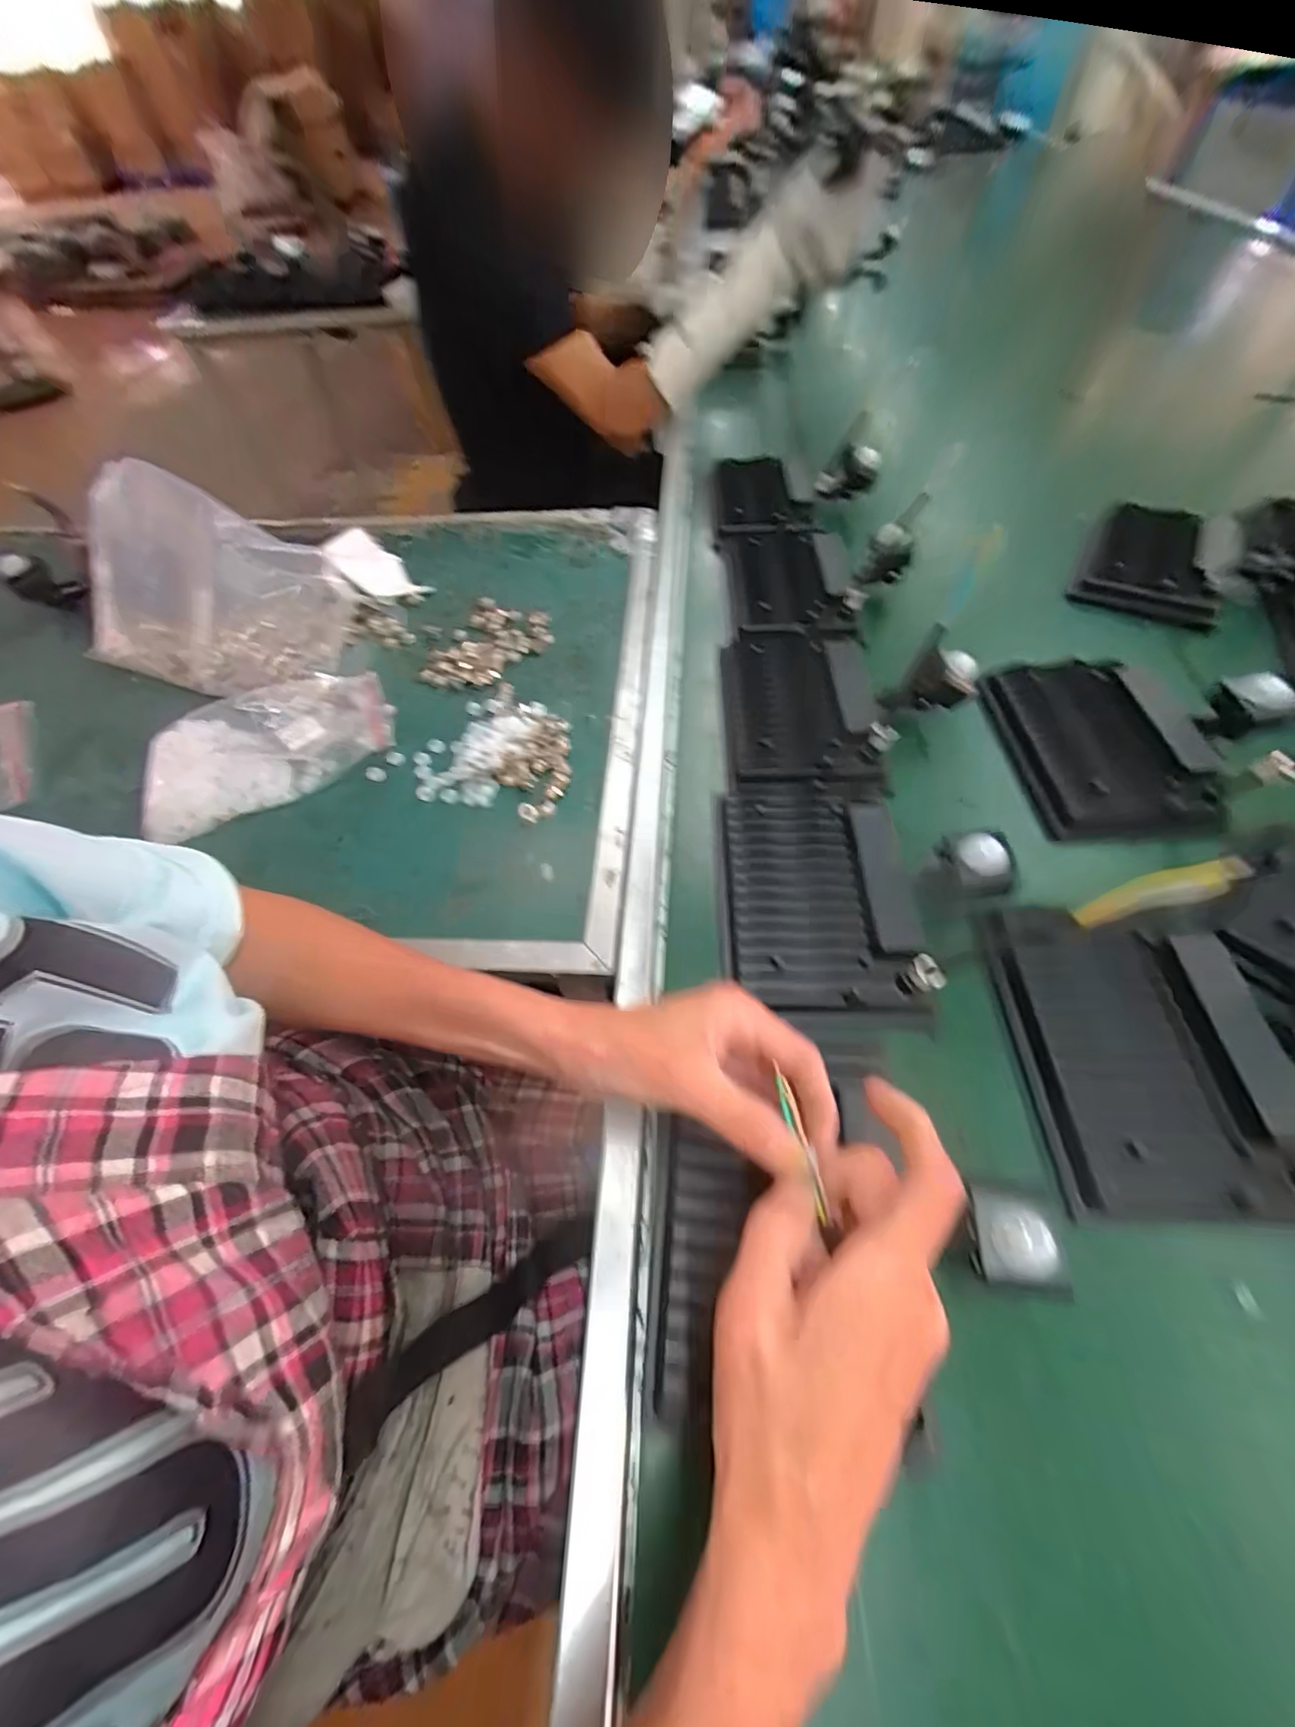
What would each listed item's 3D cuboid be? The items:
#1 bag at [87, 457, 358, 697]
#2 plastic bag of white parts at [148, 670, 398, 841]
[{"bbox_3d":[-0.409,-0.254,0.531,0.242,0.120,0.154,18,61,15],"label":"bag"},{"bbox_3d":[-0.312,-0.101,0.472,0.187,0.036,0.135,-28,60,-13],"label":"plastic bag of white parts"}]

